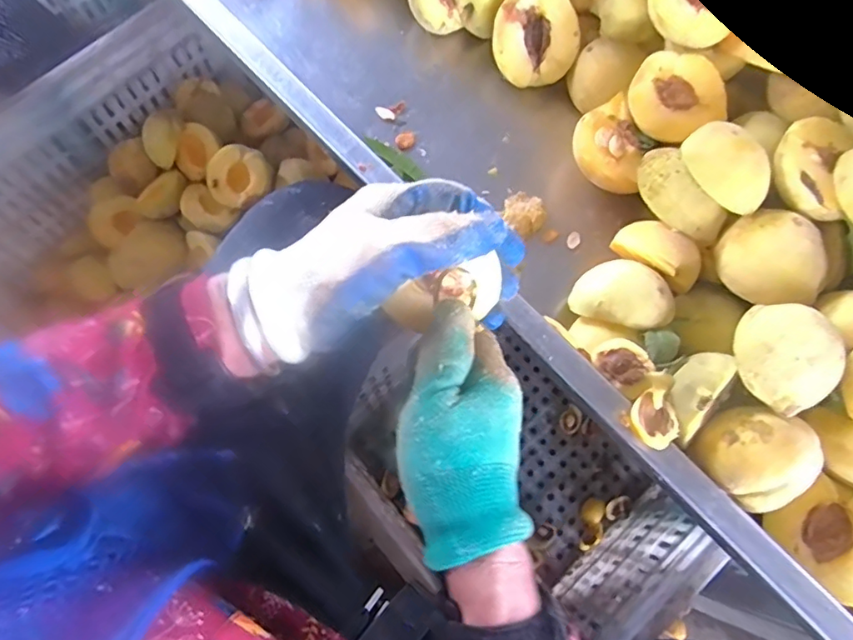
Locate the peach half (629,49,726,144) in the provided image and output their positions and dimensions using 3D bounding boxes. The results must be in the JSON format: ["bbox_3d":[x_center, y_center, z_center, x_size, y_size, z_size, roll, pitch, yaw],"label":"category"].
[{"bbox_3d":[0.177,-0.158,0.390,0.055,0.035,0.058,0,73,-1],"label":"peach half"}]

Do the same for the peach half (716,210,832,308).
[{"bbox_3d":[0.220,-0.042,0.349,0.050,0.033,0.060,4,73,0],"label":"peach half"}]

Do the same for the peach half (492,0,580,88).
[{"bbox_3d":[0.088,-0.234,0.456,0.072,0.036,0.072,0,103,-1],"label":"peach half"}]

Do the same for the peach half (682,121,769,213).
[{"bbox_3d":[0.192,-0.098,0.354,0.045,0.025,0.058,-11,74,-5],"label":"peach half"}]

